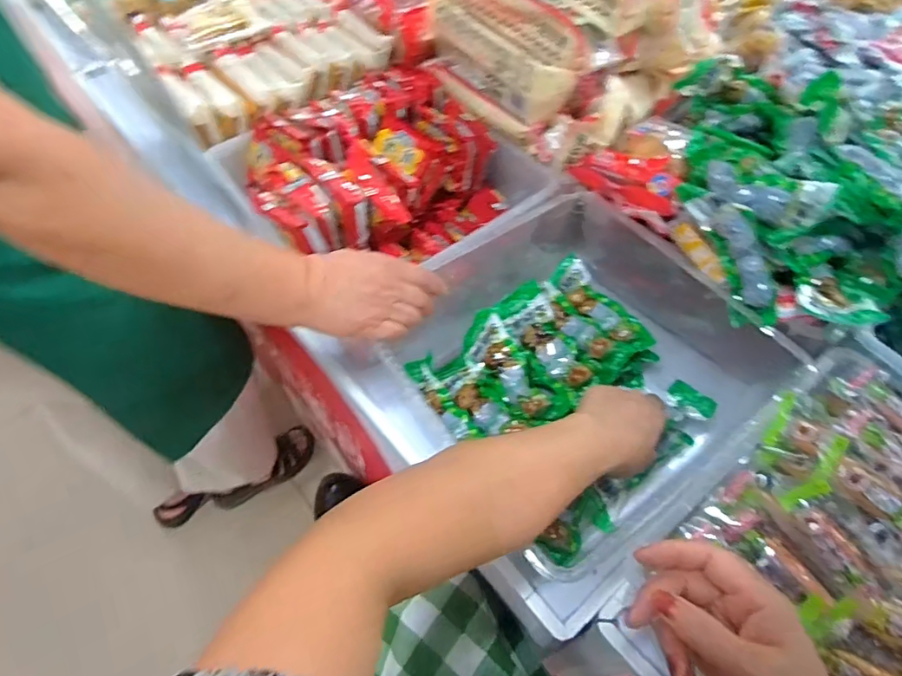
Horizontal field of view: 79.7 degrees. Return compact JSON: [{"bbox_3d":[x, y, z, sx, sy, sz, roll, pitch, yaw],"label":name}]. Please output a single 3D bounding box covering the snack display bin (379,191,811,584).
[{"bbox_3d":[0.124,0.022,0.547,0.315,0.151,0.324,-36,63,-22],"label":"snack display bin"}]

